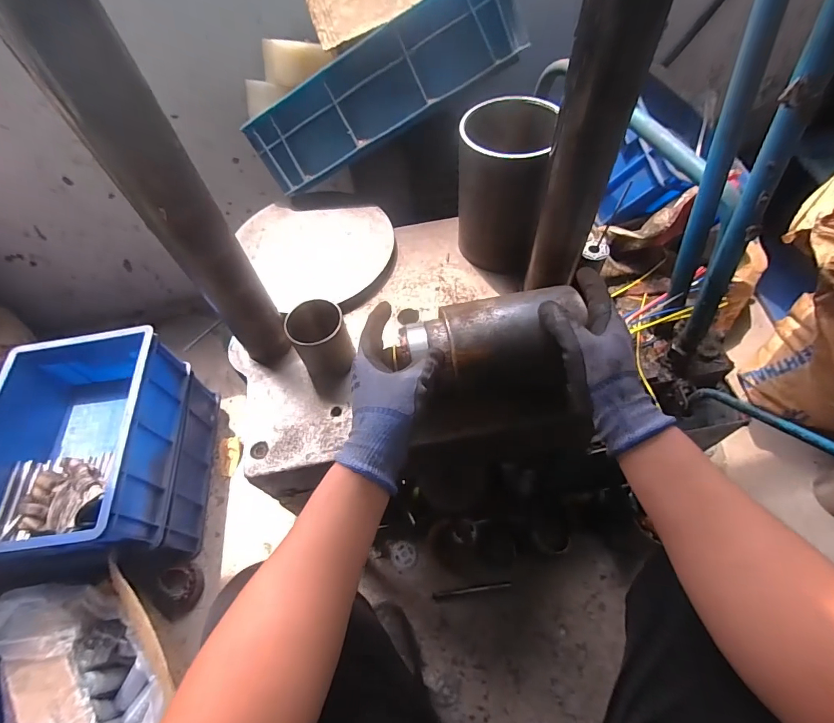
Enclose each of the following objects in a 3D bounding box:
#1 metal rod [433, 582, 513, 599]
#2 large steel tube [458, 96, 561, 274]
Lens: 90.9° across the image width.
[{"bbox_3d":[0.102,0.424,0.763,0.145,0.004,0.009,-10,58,-1],"label":"metal rod"},{"bbox_3d":[0.117,-0.241,0.574,0.107,0.188,0.138,11,60,12],"label":"large steel tube"}]

